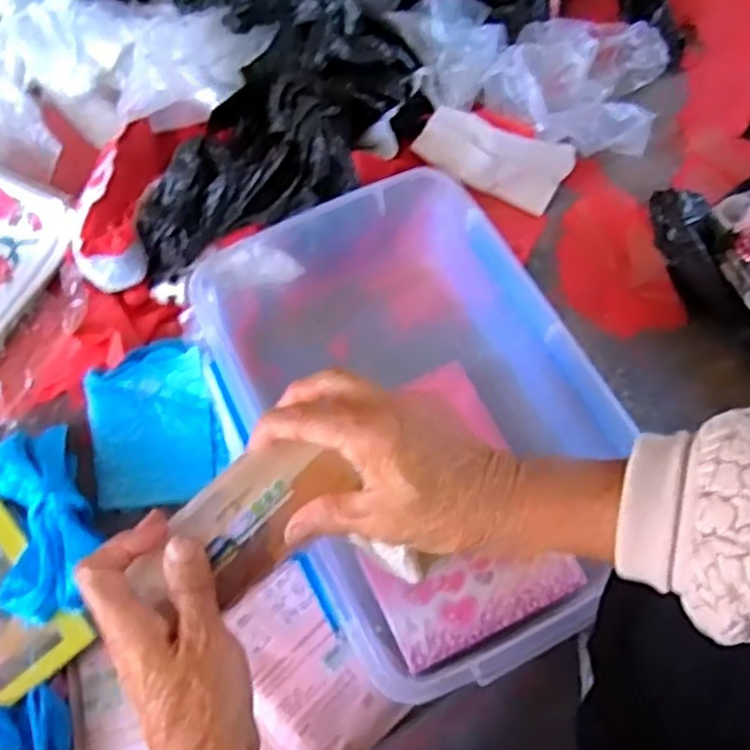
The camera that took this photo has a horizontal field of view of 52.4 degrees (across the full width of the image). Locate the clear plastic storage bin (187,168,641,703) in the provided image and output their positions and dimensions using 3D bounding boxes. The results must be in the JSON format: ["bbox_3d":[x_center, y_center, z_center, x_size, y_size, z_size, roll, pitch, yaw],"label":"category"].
[{"bbox_3d":[0.026,0.018,0.600,0.234,0.121,0.342,-25,66,-10],"label":"clear plastic storage bin"}]

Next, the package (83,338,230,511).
[{"bbox_3d":[-0.188,0.038,0.643,0.109,0.034,0.143,-14,65,-5],"label":"package"}]

